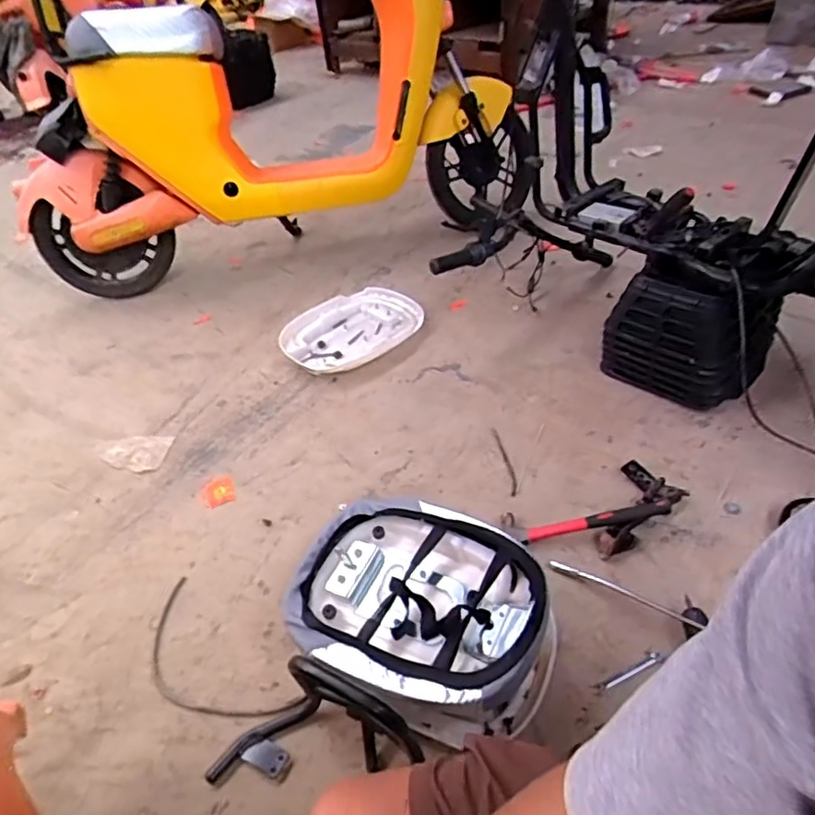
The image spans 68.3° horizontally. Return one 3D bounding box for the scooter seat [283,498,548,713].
[{"bbox_3d":[0.012,0.264,0.838,0.362,0.074,0.264,16,46,24],"label":"scooter seat"}]

